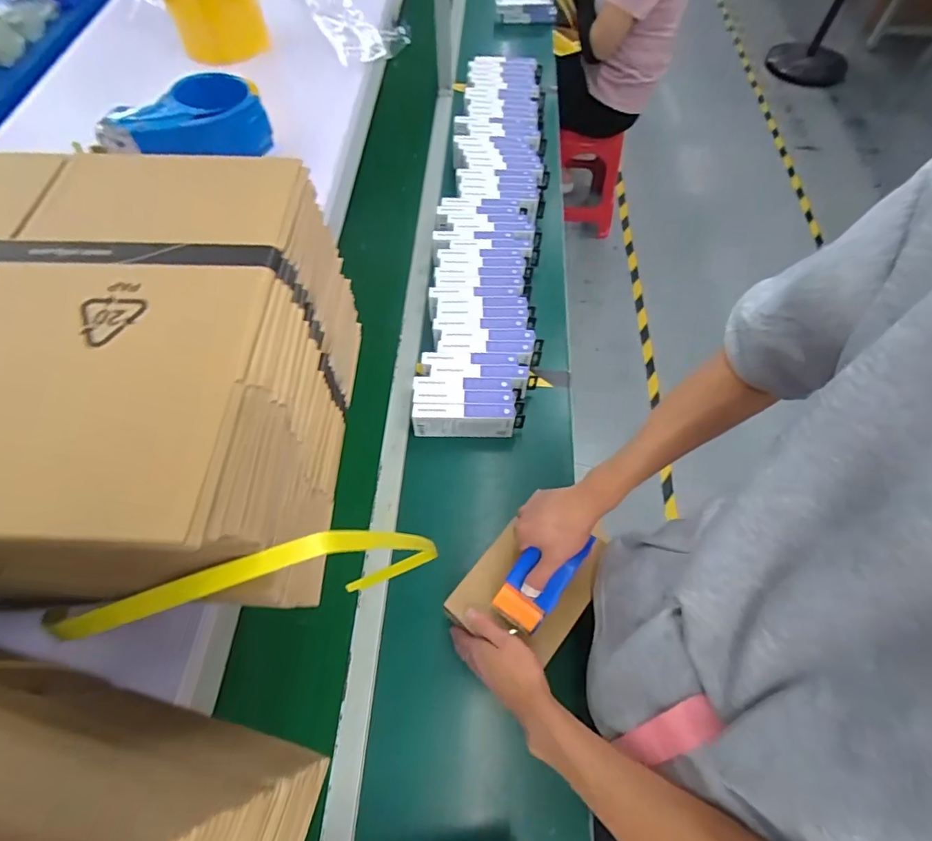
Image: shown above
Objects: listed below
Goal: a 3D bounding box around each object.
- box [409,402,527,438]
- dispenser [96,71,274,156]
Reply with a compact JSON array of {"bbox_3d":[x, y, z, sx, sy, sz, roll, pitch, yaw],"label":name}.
[{"bbox_3d":[0.003,0.003,0.835,0.187,0.076,0.032,1,62,0],"label":"box"},{"bbox_3d":[-0.289,-0.310,0.504,0.153,0.057,0.086,-19,64,-10],"label":"dispenser"}]

